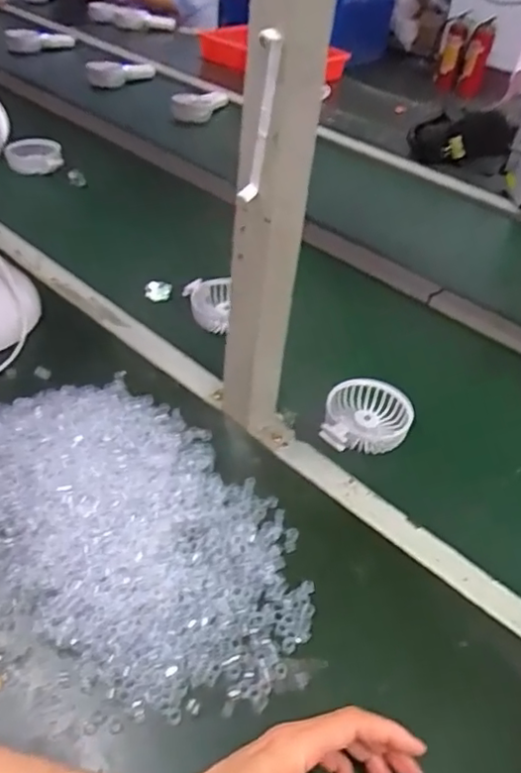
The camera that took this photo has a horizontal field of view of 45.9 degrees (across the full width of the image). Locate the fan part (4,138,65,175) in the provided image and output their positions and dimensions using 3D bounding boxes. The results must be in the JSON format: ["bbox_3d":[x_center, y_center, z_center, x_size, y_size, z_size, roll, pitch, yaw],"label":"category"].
[{"bbox_3d":[-0.395,-0.403,1.085,0.092,0.048,0.057,-1,42,-8],"label":"fan part"}]

